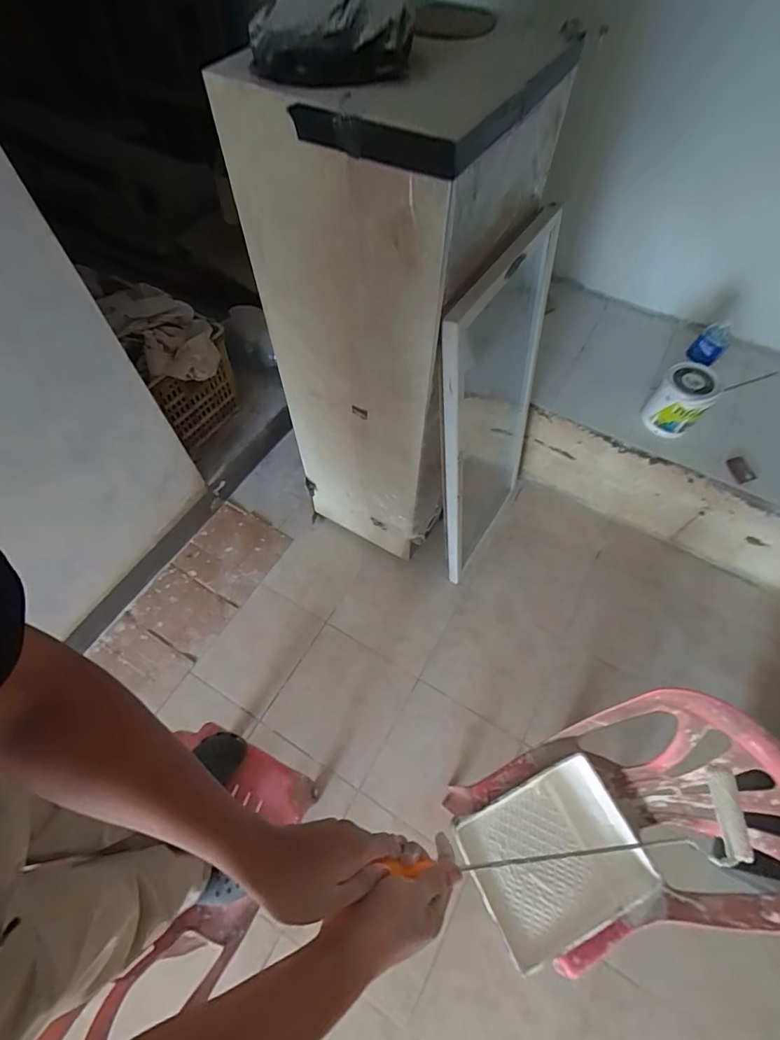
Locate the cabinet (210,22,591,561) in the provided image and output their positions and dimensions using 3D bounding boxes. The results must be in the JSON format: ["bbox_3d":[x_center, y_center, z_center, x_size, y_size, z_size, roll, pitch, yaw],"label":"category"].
[{"bbox_3d":[-0.002,-0.464,1.296,0.486,1.255,0.480,28,64,14],"label":"cabinet"}]

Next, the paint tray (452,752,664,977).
[{"bbox_3d":[0.365,0.751,1.023,0.364,0.044,0.289,-22,62,-11],"label":"paint tray"}]

